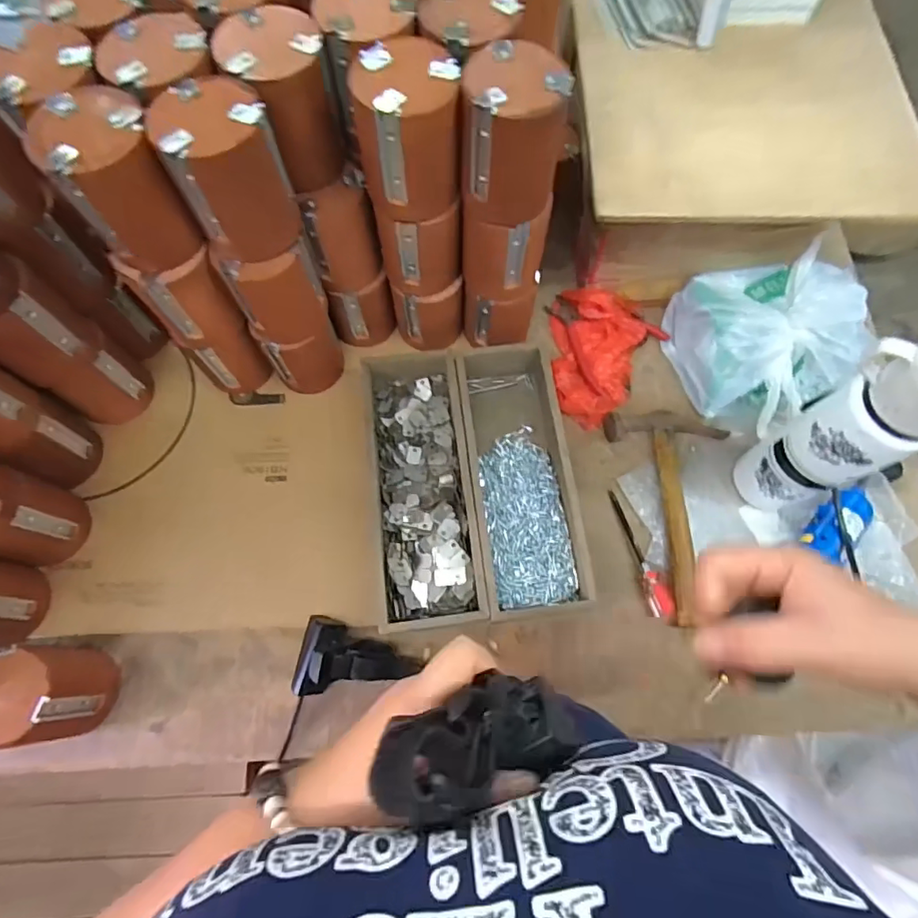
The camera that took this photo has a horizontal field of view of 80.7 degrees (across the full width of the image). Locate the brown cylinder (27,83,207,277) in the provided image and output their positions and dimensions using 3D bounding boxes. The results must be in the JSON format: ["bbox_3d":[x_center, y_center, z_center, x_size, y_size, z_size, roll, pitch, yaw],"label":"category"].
[{"bbox_3d":[-0.257,-0.209,0.414,0.072,0.112,0.075,0,72,-1],"label":"brown cylinder"}]

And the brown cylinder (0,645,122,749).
[{"bbox_3d":[-0.377,0.211,0.491,0.077,0.112,0.076,0,72,-1],"label":"brown cylinder"}]

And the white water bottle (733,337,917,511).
[{"bbox_3d":[0.343,-0.019,0.499,0.063,0.268,0.085,-22,74,-8],"label":"white water bottle"}]

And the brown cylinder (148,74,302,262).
[{"bbox_3d":[-0.174,-0.220,0.417,0.081,0.102,0.076,-18,74,-7],"label":"brown cylinder"}]

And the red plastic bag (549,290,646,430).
[{"bbox_3d":[0.164,-0.125,0.651,0.112,0.043,0.170,10,72,2],"label":"red plastic bag"}]

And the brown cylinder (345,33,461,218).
[{"bbox_3d":[-0.040,-0.257,0.430,0.079,0.100,0.078,-8,73,-4],"label":"brown cylinder"}]

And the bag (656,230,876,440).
[{"bbox_3d":[0.368,-0.141,0.631,0.195,0.115,0.187,-17,73,-7],"label":"bag"}]

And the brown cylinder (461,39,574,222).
[{"bbox_3d":[0.043,-0.253,0.430,0.077,0.098,0.082,7,72,1],"label":"brown cylinder"}]

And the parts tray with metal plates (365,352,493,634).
[{"bbox_3d":[-0.040,0.024,0.569,0.101,0.065,0.292,-6,72,-4],"label":"parts tray with metal plates"}]

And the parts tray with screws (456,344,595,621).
[{"bbox_3d":[0.061,0.020,0.575,0.100,0.070,0.271,-6,72,-4],"label":"parts tray with screws"}]

